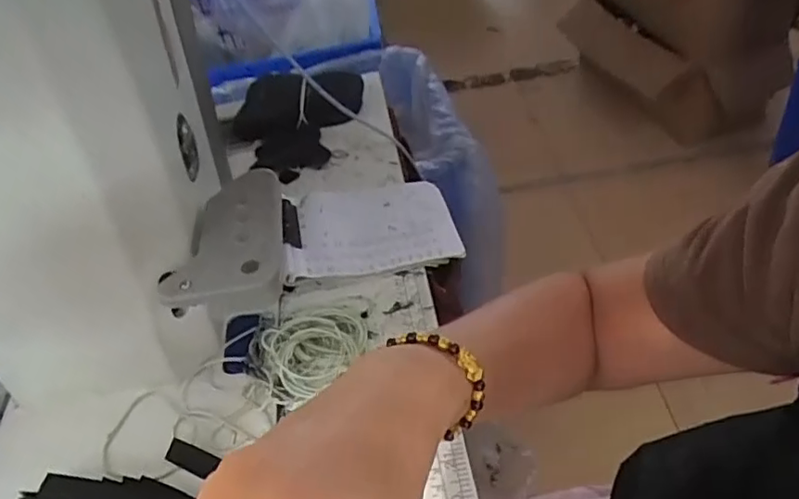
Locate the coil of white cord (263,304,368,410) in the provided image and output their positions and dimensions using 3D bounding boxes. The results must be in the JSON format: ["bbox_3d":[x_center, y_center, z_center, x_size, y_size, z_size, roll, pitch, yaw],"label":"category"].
[{"bbox_3d":[-0.058,0.067,0.412,0.070,0.009,0.068,-3,44,3],"label":"coil of white cord"}]

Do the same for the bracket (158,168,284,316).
[{"bbox_3d":[-0.111,-0.009,0.381,0.069,0.024,0.119,-12,44,0],"label":"bracket"}]

